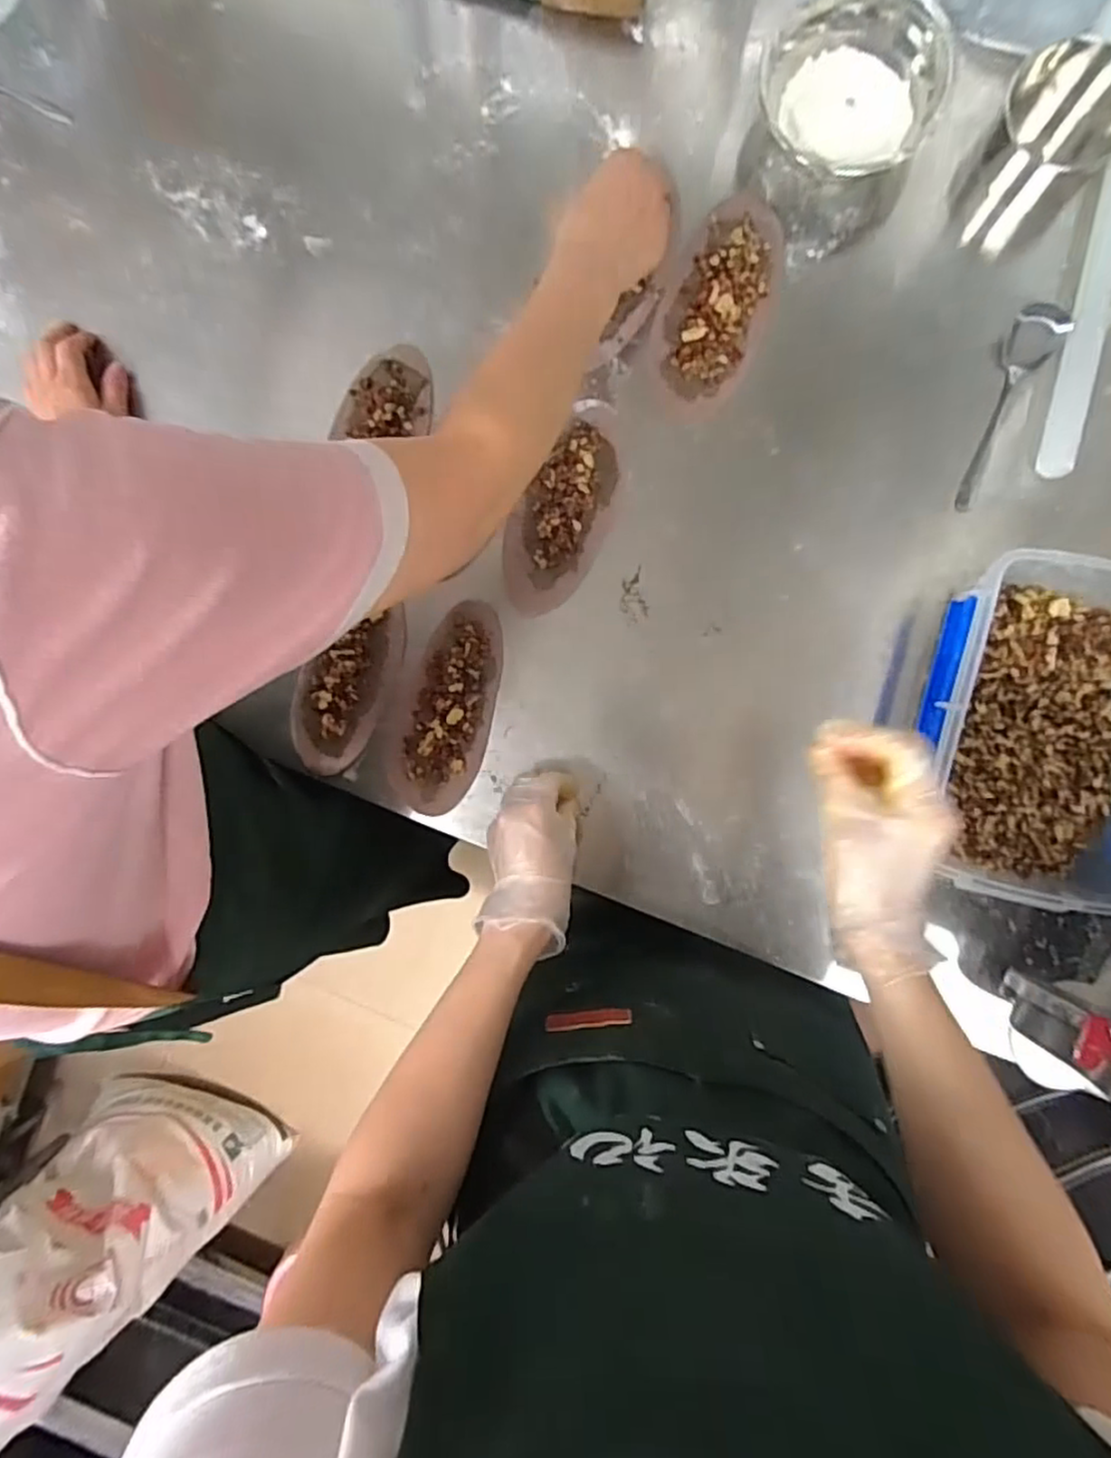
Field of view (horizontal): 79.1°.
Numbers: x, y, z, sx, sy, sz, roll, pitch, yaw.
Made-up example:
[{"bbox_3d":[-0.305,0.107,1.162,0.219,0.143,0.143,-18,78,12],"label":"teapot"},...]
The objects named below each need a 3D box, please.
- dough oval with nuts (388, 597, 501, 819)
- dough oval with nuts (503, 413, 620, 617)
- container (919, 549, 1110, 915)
[{"bbox_3d":[-0.097,-0.018,0.619,0.083,0.019,0.194,21,93,4],"label":"dough oval with nuts"},{"bbox_3d":[0.007,-0.191,0.600,0.079,0.016,0.178,23,93,4],"label":"dough oval with nuts"},{"bbox_3d":[0.384,0.000,0.538,0.175,0.083,0.266,13,93,5],"label":"container"}]

